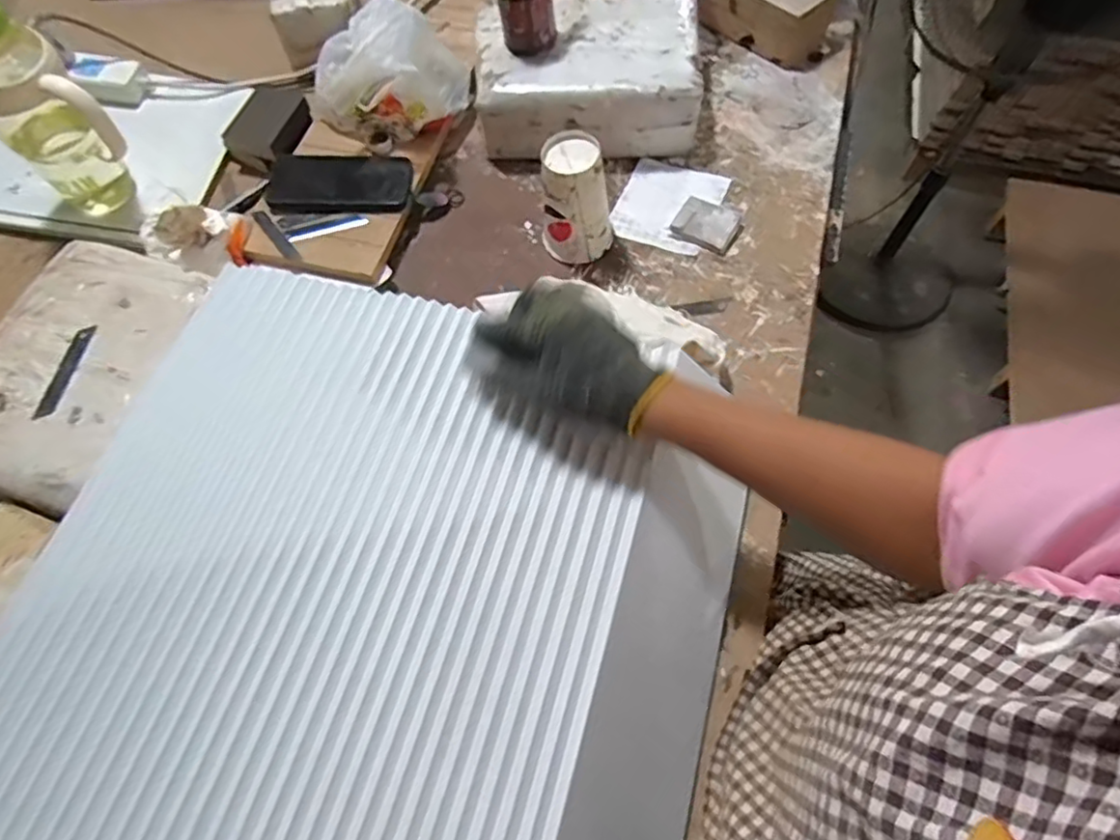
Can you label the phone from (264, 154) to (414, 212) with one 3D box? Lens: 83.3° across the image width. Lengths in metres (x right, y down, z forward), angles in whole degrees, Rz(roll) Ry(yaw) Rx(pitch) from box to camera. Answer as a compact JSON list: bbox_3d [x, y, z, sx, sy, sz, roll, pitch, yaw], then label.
[{"bbox_3d":[-0.270,-0.294,0.772,0.170,0.012,0.089,1,65,2],"label":"phone"}]

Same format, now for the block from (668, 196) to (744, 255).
[{"bbox_3d":[0.174,-0.231,0.734,0.071,0.012,0.059,27,68,13],"label":"block"}]

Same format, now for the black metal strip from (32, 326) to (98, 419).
[{"bbox_3d":[-0.471,-0.047,0.601,0.018,0.004,0.098,7,65,5],"label":"black metal strip"}]

